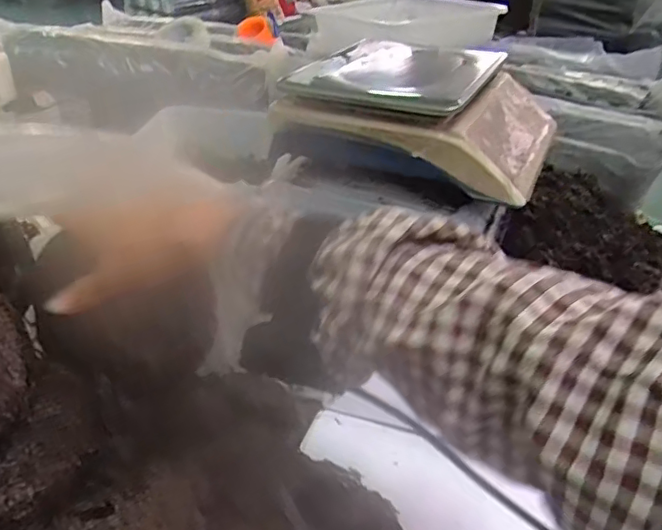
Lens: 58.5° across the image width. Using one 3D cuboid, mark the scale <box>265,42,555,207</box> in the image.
[{"bbox_3d":[0.141,-0.226,0.828,0.325,0.109,0.308,16,33,20],"label":"scale"}]

